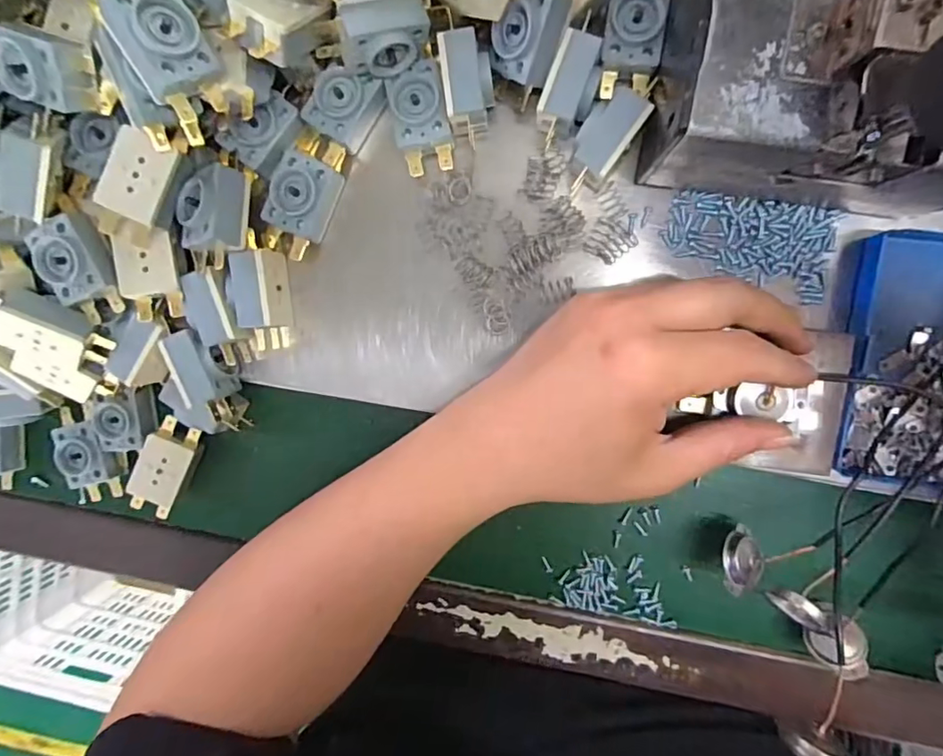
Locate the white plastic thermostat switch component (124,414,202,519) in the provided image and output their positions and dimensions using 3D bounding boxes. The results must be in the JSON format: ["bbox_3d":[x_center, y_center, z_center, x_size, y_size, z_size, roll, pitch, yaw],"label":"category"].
[{"bbox_3d":[-0.175,0.052,0.310,0.026,0.014,0.058,30,100,1],"label":"white plastic thermostat switch component"}]

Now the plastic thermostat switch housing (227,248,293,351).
[{"bbox_3d":[-0.105,-0.038,0.270,0.018,0.026,0.047,-2,97,6],"label":"plastic thermostat switch housing"}]

